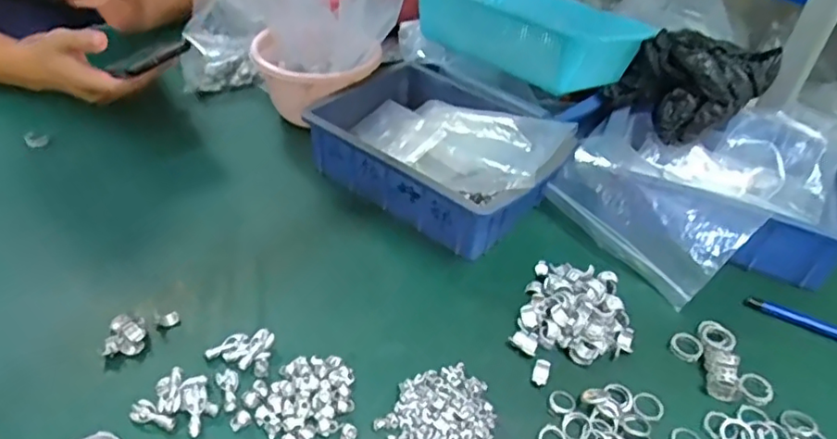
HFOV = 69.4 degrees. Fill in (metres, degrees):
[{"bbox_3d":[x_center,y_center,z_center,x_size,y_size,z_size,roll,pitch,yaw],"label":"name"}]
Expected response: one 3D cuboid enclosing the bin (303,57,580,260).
[{"bbox_3d":[0.020,-0.083,0.656,0.270,0.085,0.189,31,47,27],"label":"bin"}]

